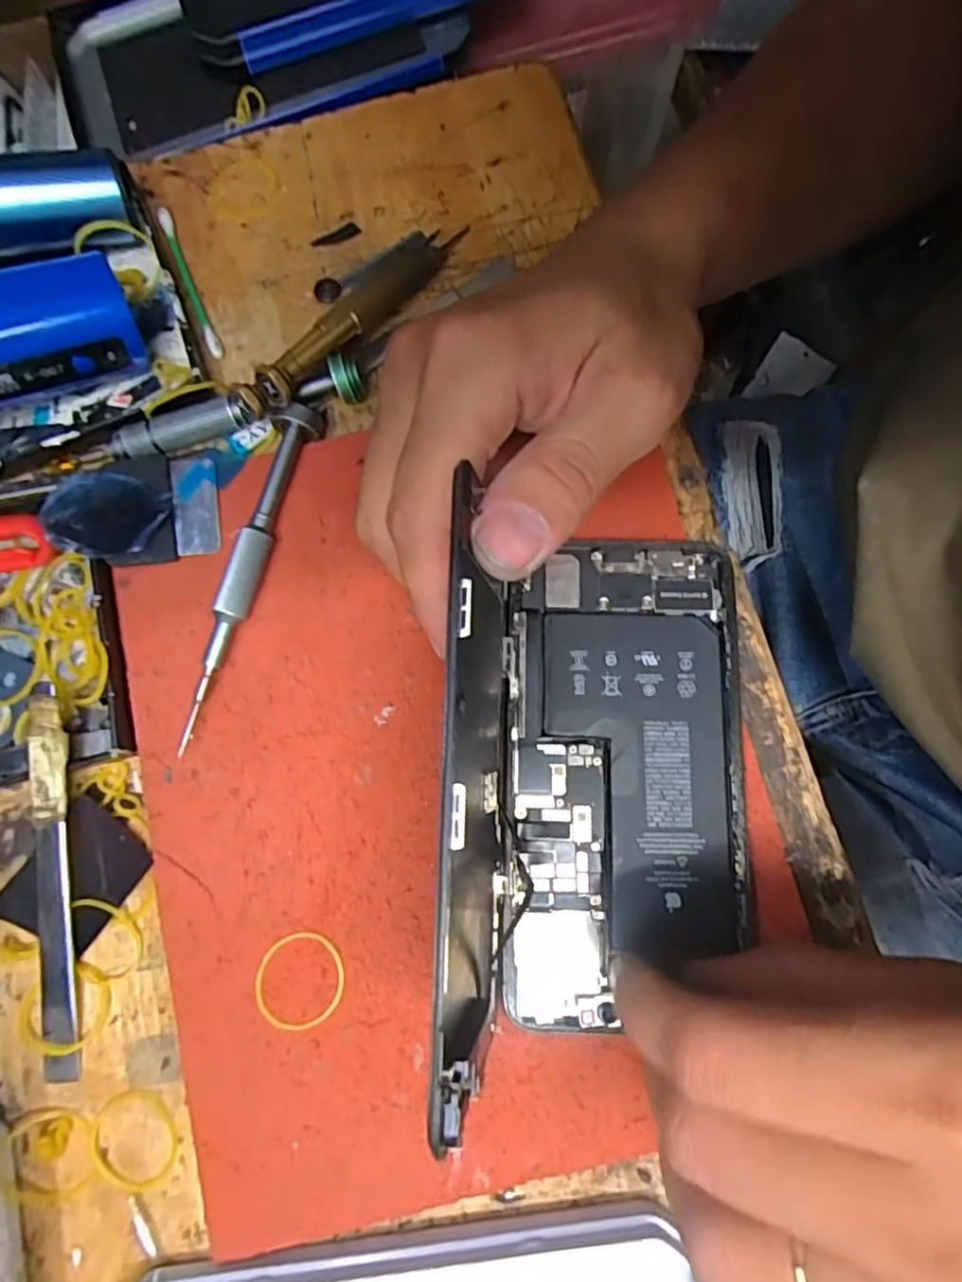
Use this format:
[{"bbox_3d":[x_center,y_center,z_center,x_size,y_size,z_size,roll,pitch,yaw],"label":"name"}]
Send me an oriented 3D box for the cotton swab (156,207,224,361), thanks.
[{"bbox_3d":[-0.115,-0.142,0.254,0.005,0.007,0.068,-22,79,-3],"label":"cotton swab"}]

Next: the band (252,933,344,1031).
[{"bbox_3d":[-0.058,0.109,0.206,0.029,0.004,0.029,-4,79,1],"label":"band"}]

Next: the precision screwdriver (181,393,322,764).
[{"bbox_3d":[-0.081,-0.024,0.226,0.010,0.015,0.124,16,80,4],"label":"precision screwdriver"}]

